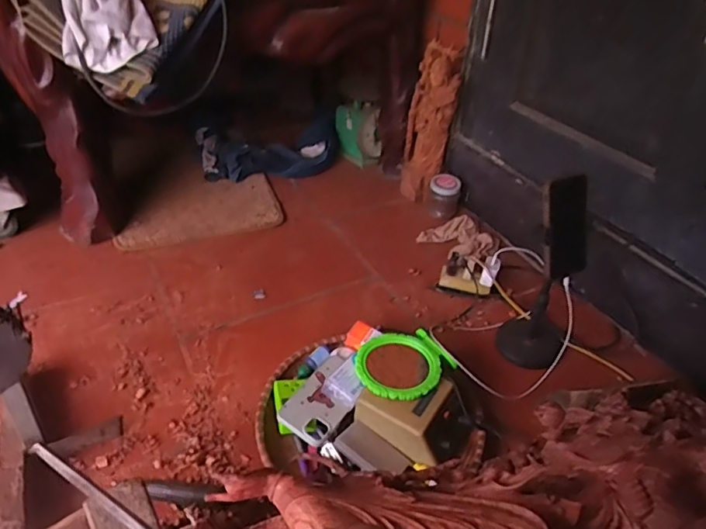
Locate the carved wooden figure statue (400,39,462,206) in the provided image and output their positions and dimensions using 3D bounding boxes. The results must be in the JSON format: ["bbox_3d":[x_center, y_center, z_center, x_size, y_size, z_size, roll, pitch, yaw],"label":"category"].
[{"bbox_3d":[0.179,-0.315,1.244,0.103,0.364,0.073,6,38,5],"label":"carved wooden figure statue"}]

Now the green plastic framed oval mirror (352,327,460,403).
[{"bbox_3d":[0.079,0.154,0.821,0.140,0.023,0.113,-20,43,-26],"label":"green plastic framed oval mirror"}]

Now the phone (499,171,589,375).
[{"bbox_3d":[0.325,0.014,0.861,0.100,0.340,0.093,19,41,20],"label":"phone"}]

